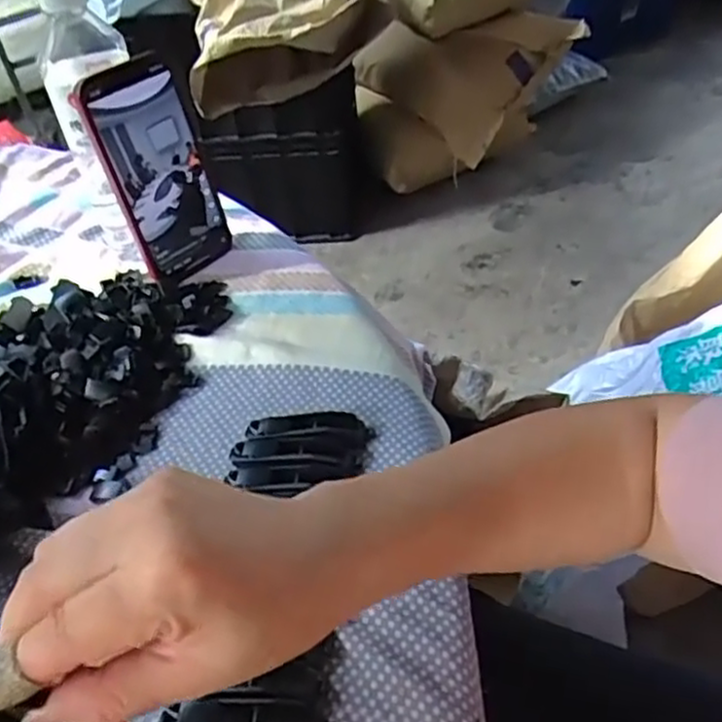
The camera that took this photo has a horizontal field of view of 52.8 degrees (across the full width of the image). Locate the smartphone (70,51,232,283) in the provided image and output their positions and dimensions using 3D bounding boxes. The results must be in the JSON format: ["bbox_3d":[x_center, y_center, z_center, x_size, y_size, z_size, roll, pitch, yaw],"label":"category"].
[{"bbox_3d":[-0.148,-0.138,0.538,0.072,0.153,0.014,-35,40,-27],"label":"smartphone"}]

